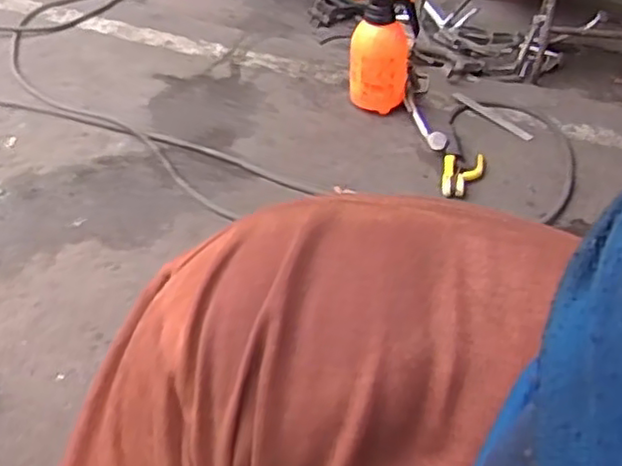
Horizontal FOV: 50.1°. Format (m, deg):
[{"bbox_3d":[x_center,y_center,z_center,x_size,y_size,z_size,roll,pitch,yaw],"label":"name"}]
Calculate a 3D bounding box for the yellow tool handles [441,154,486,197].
[{"bbox_3d":[0.337,-0.133,1.482,0.092,0.034,0.150,10,43,12],"label":"yellow tool handles"}]

